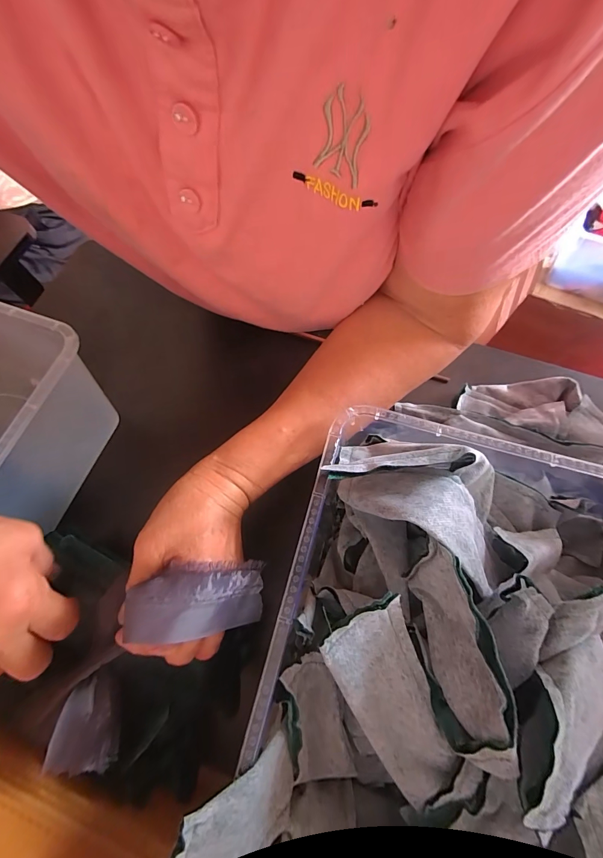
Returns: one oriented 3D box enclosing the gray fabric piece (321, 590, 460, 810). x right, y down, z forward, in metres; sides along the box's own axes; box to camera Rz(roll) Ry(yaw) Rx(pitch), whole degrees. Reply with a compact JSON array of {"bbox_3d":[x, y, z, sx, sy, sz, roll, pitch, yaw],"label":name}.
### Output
[{"bbox_3d":[0.051,0.152,0.200,0.048,0.017,0.111,-22,89,-8],"label":"gray fabric piece"}]

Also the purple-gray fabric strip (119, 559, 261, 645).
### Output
[{"bbox_3d":[-0.064,0.106,0.226,0.073,0.045,0.039,-3,69,0],"label":"purple-gray fabric strip"}]

